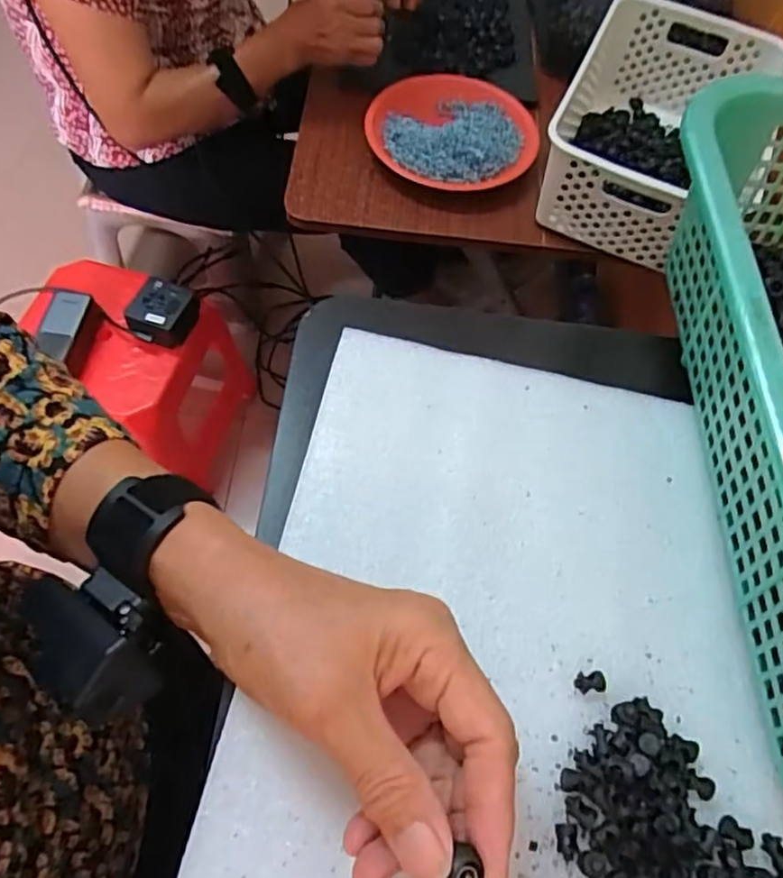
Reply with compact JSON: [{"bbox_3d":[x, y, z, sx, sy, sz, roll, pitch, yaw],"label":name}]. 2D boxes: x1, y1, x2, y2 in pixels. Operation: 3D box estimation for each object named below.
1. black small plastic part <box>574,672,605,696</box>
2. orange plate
[{"bbox_3d":[0.087,0.106,0.286,0.013,0.007,0.009,-8,62,-6],"label":"black small plastic part"},{"bbox_3d":[0.071,-0.355,0.752,0.193,0.026,0.174,-4,61,-7],"label":"orange plate"}]

